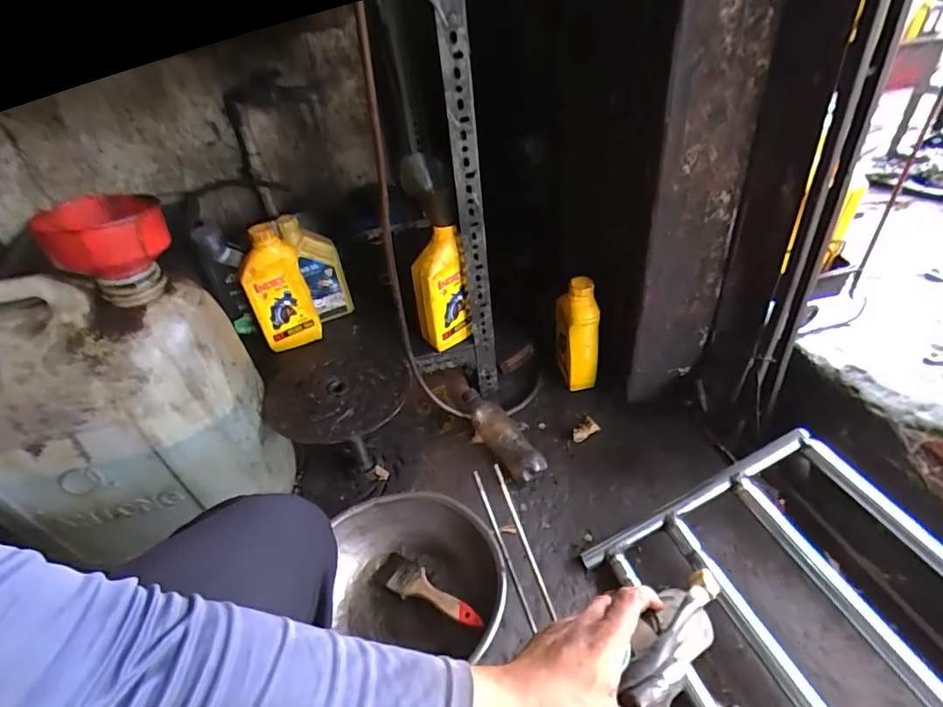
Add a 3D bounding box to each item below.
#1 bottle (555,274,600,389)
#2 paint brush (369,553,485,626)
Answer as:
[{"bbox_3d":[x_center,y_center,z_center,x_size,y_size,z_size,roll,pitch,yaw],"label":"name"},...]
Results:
[{"bbox_3d":[0.198,-0.036,0.939,0.061,0.240,0.081,-9,39,-2],"label":"bottle"},{"bbox_3d":[-0.061,0.326,0.683,0.193,0.014,0.048,5,37,43],"label":"paint brush"}]

